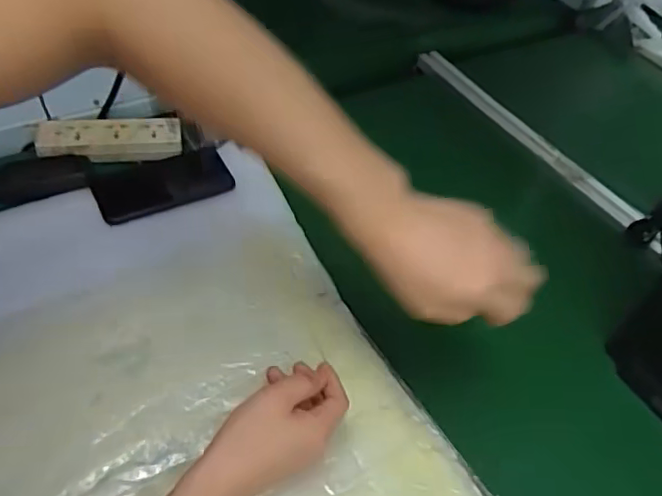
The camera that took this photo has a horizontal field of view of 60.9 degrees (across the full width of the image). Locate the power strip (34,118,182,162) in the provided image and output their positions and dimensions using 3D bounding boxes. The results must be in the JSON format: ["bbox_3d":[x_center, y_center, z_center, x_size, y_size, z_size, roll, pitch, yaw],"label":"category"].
[{"bbox_3d":[-0.280,-0.137,0.713,0.173,0.024,0.061,-5,50,-10],"label":"power strip"}]

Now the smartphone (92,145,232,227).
[{"bbox_3d":[-0.203,-0.079,0.678,0.153,0.011,0.087,-21,54,-22],"label":"smartphone"}]

